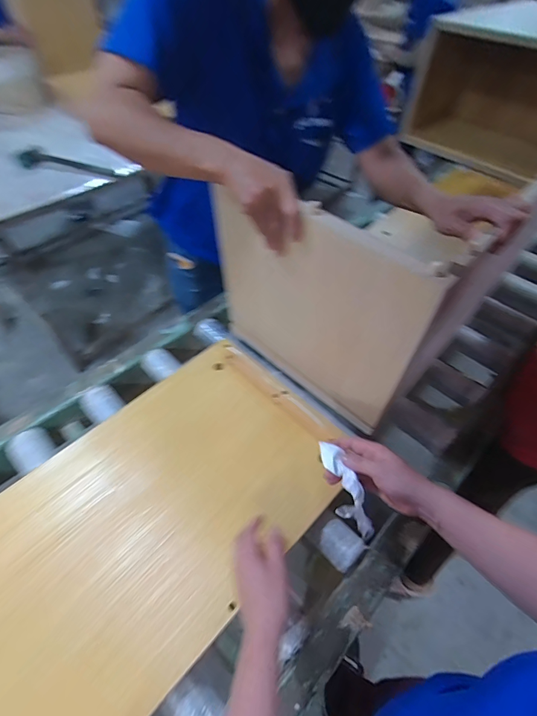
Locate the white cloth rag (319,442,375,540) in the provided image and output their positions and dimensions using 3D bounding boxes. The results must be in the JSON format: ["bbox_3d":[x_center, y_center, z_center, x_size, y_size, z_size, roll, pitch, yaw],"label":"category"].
[{"bbox_3d":[0.109,0.187,0.505,0.025,0.157,0.050,-28,14,-22],"label":"white cloth rag"}]

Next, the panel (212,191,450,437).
[{"bbox_3d":[0.059,-0.068,0.609,0.364,0.385,0.029,31,58,21],"label":"panel"}]

